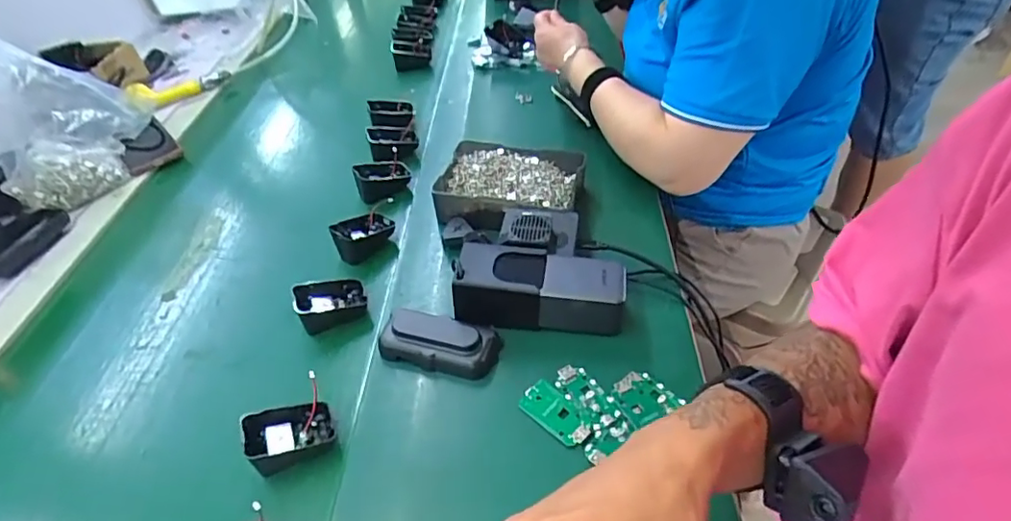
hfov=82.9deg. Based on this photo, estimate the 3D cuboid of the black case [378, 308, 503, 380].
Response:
[{"bbox_3d":[-0.060,0.075,0.527,0.107,0.036,0.054,7,44,16],"label":"black case"}]

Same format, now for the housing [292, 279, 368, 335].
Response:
[{"bbox_3d":[-0.173,0.041,0.573,0.066,0.032,0.049,-19,43,-12],"label":"housing"}]

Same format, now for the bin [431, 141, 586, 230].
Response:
[{"bbox_3d":[0.007,-0.089,0.674,0.159,0.045,0.131,6,44,14],"label":"bin"}]

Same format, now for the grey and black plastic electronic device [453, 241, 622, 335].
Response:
[{"bbox_3d":[0.033,0.027,0.542,0.151,0.060,0.060,0,43,8],"label":"grey and black plastic electronic device"}]

